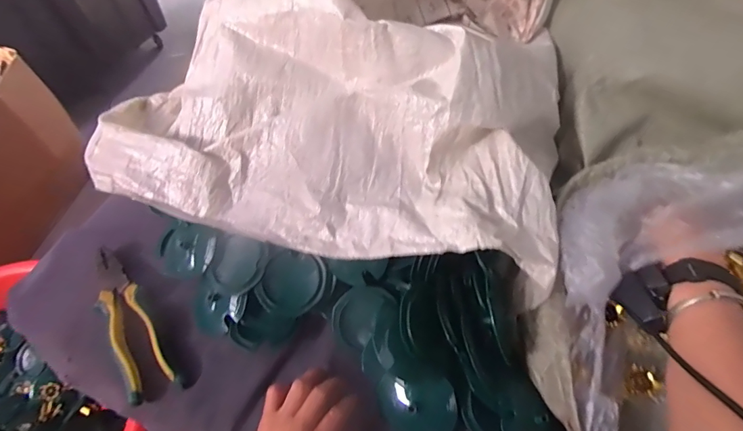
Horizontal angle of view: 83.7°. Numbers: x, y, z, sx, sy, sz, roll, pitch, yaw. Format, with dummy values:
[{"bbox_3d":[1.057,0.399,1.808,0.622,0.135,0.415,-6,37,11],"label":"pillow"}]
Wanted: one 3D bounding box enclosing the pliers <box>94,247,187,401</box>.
[{"bbox_3d":[-0.264,0.114,0.451,0.044,0.021,0.179,-30,61,-17],"label":"pliers"}]

